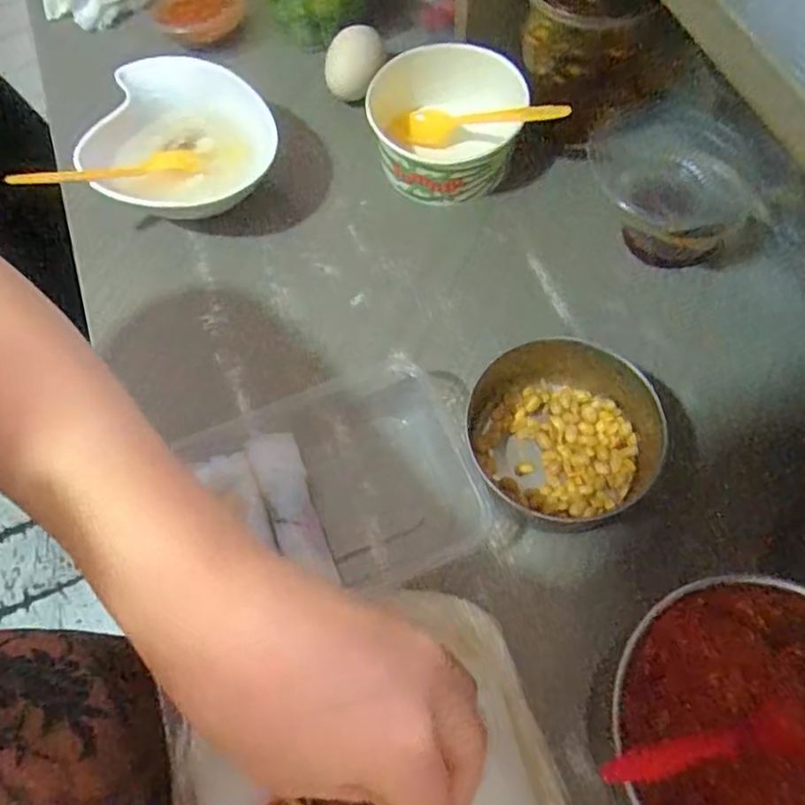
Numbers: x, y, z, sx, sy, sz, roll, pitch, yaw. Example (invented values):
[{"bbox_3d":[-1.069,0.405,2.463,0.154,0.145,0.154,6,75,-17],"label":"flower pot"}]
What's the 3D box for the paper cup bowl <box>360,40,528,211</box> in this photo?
[{"bbox_3d":[0.026,-0.186,0.438,0.109,0.054,0.093,9,67,7],"label":"paper cup bowl"}]

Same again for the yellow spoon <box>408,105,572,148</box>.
[{"bbox_3d":[0.053,-0.185,0.423,0.116,0.018,0.018,10,65,36],"label":"yellow spoon"}]

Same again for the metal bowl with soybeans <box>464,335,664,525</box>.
[{"bbox_3d":[0.092,0.016,0.354,0.102,0.045,0.091,-16,67,-4],"label":"metal bowl with soybeans"}]

